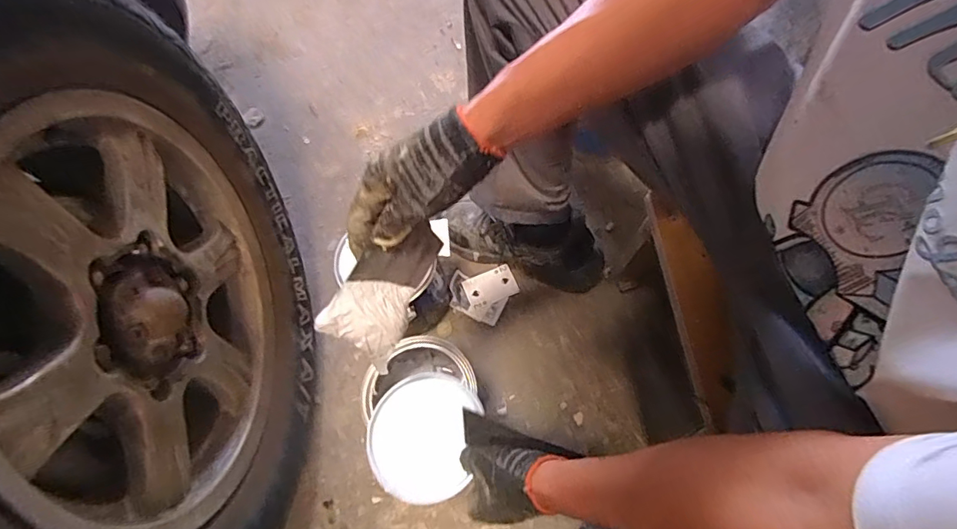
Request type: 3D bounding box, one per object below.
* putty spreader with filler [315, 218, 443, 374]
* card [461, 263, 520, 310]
[{"bbox_3d":[-0.085,0.022,0.440,0.074,0.020,0.127,29,86,-30],"label":"putty spreader with filler"},{"bbox_3d":[0.020,0.037,0.848,0.088,0.004,0.058,-22,67,-4],"label":"card"}]

